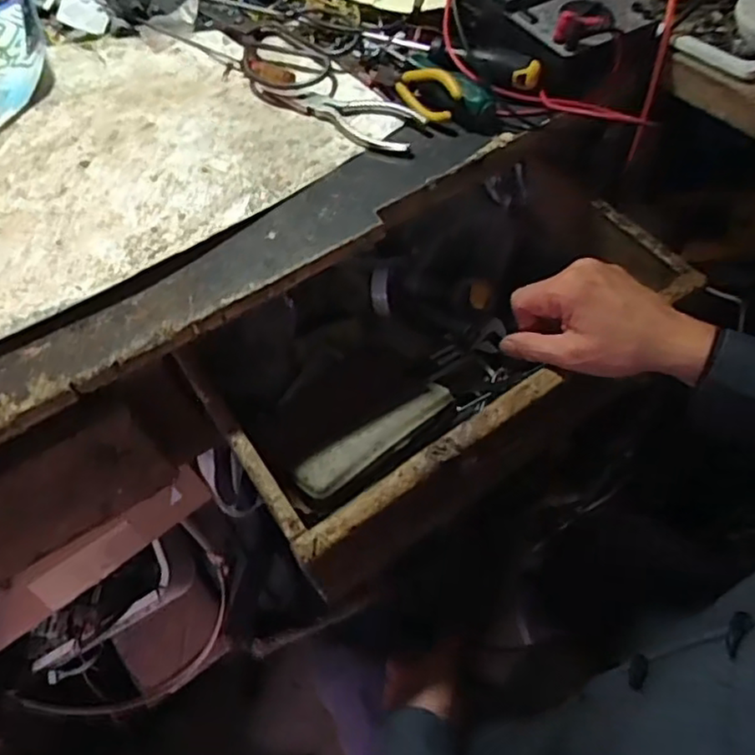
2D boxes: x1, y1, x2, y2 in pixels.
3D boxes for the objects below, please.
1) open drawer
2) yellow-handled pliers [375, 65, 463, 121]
[{"bbox_3d":[0.051,-0.032,0.595,0.394,0.104,0.233,-31,60,-16],"label":"open drawer"},{"bbox_3d":[0.032,-0.245,0.566,0.017,0.038,0.100,-10,37,-42],"label":"yellow-handled pliers"}]

